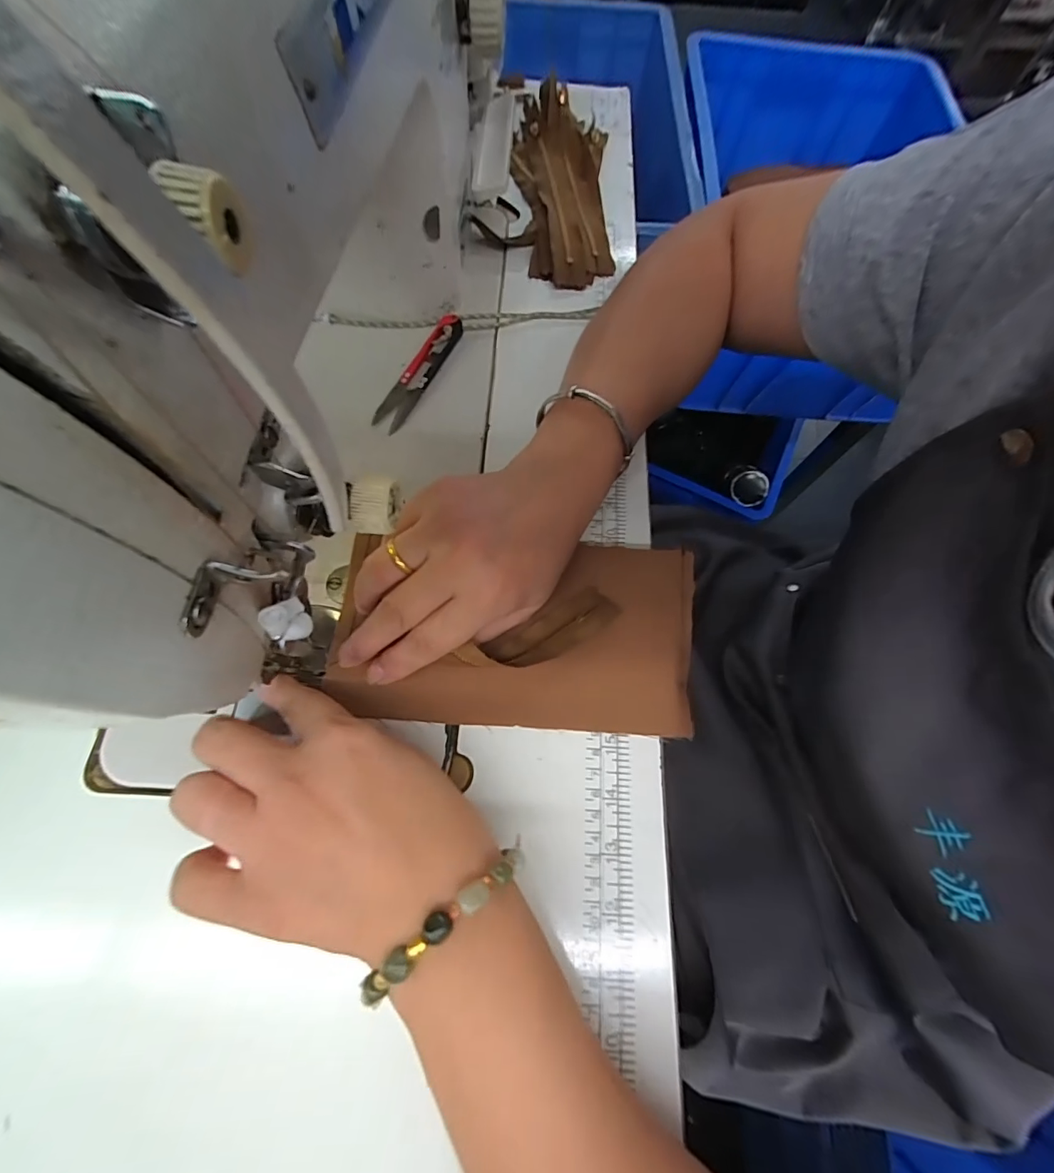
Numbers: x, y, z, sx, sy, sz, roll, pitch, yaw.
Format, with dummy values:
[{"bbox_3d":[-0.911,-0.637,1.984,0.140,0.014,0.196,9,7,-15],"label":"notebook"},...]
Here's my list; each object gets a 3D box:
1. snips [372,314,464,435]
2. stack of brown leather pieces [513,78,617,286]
[{"bbox_3d":[-0.076,-0.153,0.333,0.022,0.015,0.102,25,69,7],"label":"snips"},{"bbox_3d":[0.029,-0.348,0.402,0.089,0.035,0.213,1,69,-3],"label":"stack of brown leather pieces"}]

